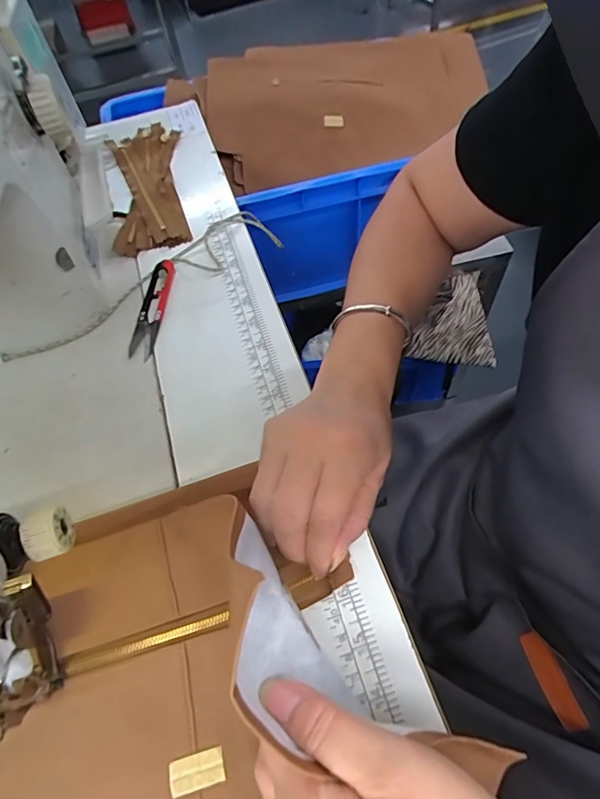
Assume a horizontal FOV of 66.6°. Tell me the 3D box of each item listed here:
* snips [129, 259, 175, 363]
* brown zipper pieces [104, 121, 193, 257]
[{"bbox_3d":[-0.131,-0.083,0.403,0.024,0.012,0.102,0,58,6],"label":"snips"},{"bbox_3d":[-0.167,-0.234,0.497,0.076,0.020,0.199,-14,58,-3],"label":"brown zipper pieces"}]

